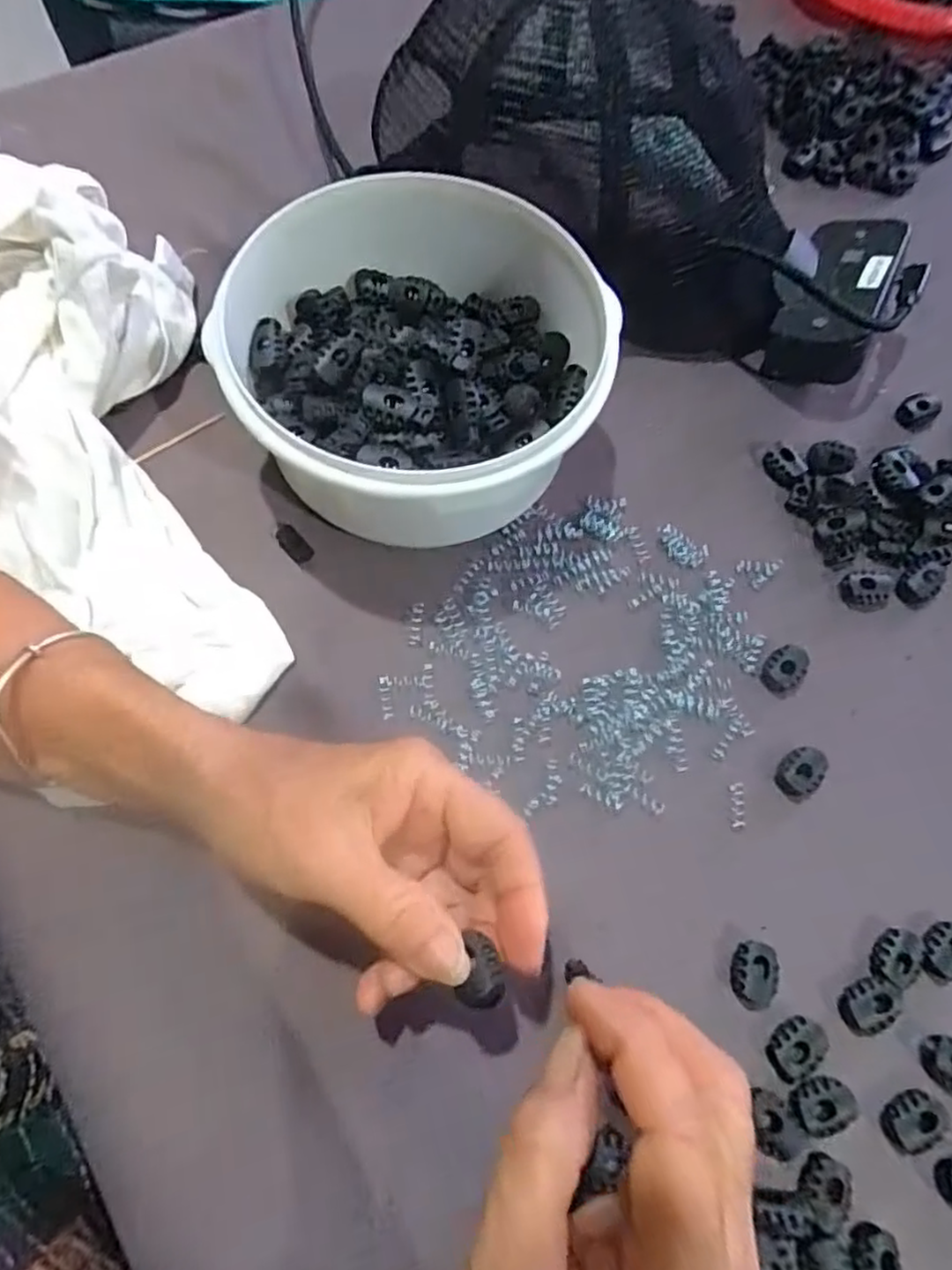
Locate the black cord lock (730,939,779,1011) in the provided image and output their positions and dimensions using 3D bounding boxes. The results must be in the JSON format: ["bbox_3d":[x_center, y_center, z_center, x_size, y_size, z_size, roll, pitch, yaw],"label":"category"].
[{"bbox_3d":[0.108,0.132,0.267,0.018,0.007,0.024,9,69,-1],"label":"black cord lock"}]

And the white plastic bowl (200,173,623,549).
[{"bbox_3d":[-0.027,-0.119,0.316,0.158,0.075,0.154,1,69,-4],"label":"white plastic bowl"}]

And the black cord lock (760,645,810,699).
[{"bbox_3d":[0.141,0.016,0.313,0.017,0.007,0.023,39,71,10],"label":"black cord lock"}]

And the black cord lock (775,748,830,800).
[{"bbox_3d":[0.141,0.059,0.297,0.025,0.006,0.018,-28,74,-14],"label":"black cord lock"}]

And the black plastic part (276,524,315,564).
[{"bbox_3d":[-0.085,-0.043,0.324,0.011,0.005,0.020,-41,77,-17],"label":"black plastic part"}]

